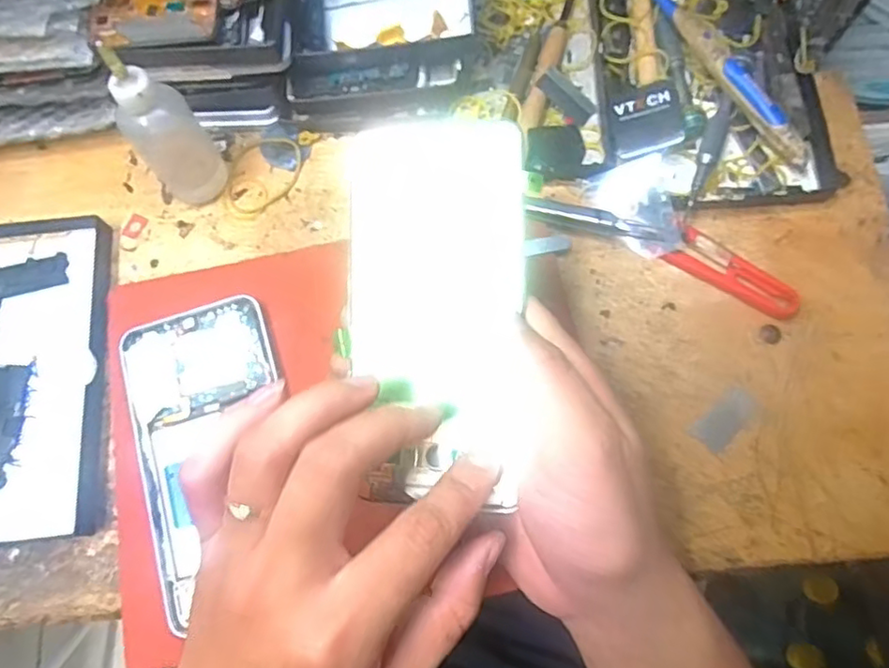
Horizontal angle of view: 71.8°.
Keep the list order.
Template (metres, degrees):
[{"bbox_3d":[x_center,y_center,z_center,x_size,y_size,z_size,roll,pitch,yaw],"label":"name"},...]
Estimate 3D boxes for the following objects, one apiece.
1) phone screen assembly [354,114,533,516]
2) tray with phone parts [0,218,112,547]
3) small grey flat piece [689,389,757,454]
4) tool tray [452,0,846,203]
[{"bbox_3d":[-0.003,-0.011,0.256,0.074,0.011,0.154,-2,92,14],"label":"phone screen assembly"},{"bbox_3d":[-0.241,0.022,0.337,0.106,0.011,0.179,-6,74,-1],"label":"tray with phone parts"},{"bbox_3d":[0.149,0.045,0.323,0.036,0.004,0.017,-41,78,-10],"label":"small grey flat piece"},{"bbox_3d":[0.122,-0.170,0.372,0.207,0.032,0.182,1,74,1],"label":"tool tray"}]

